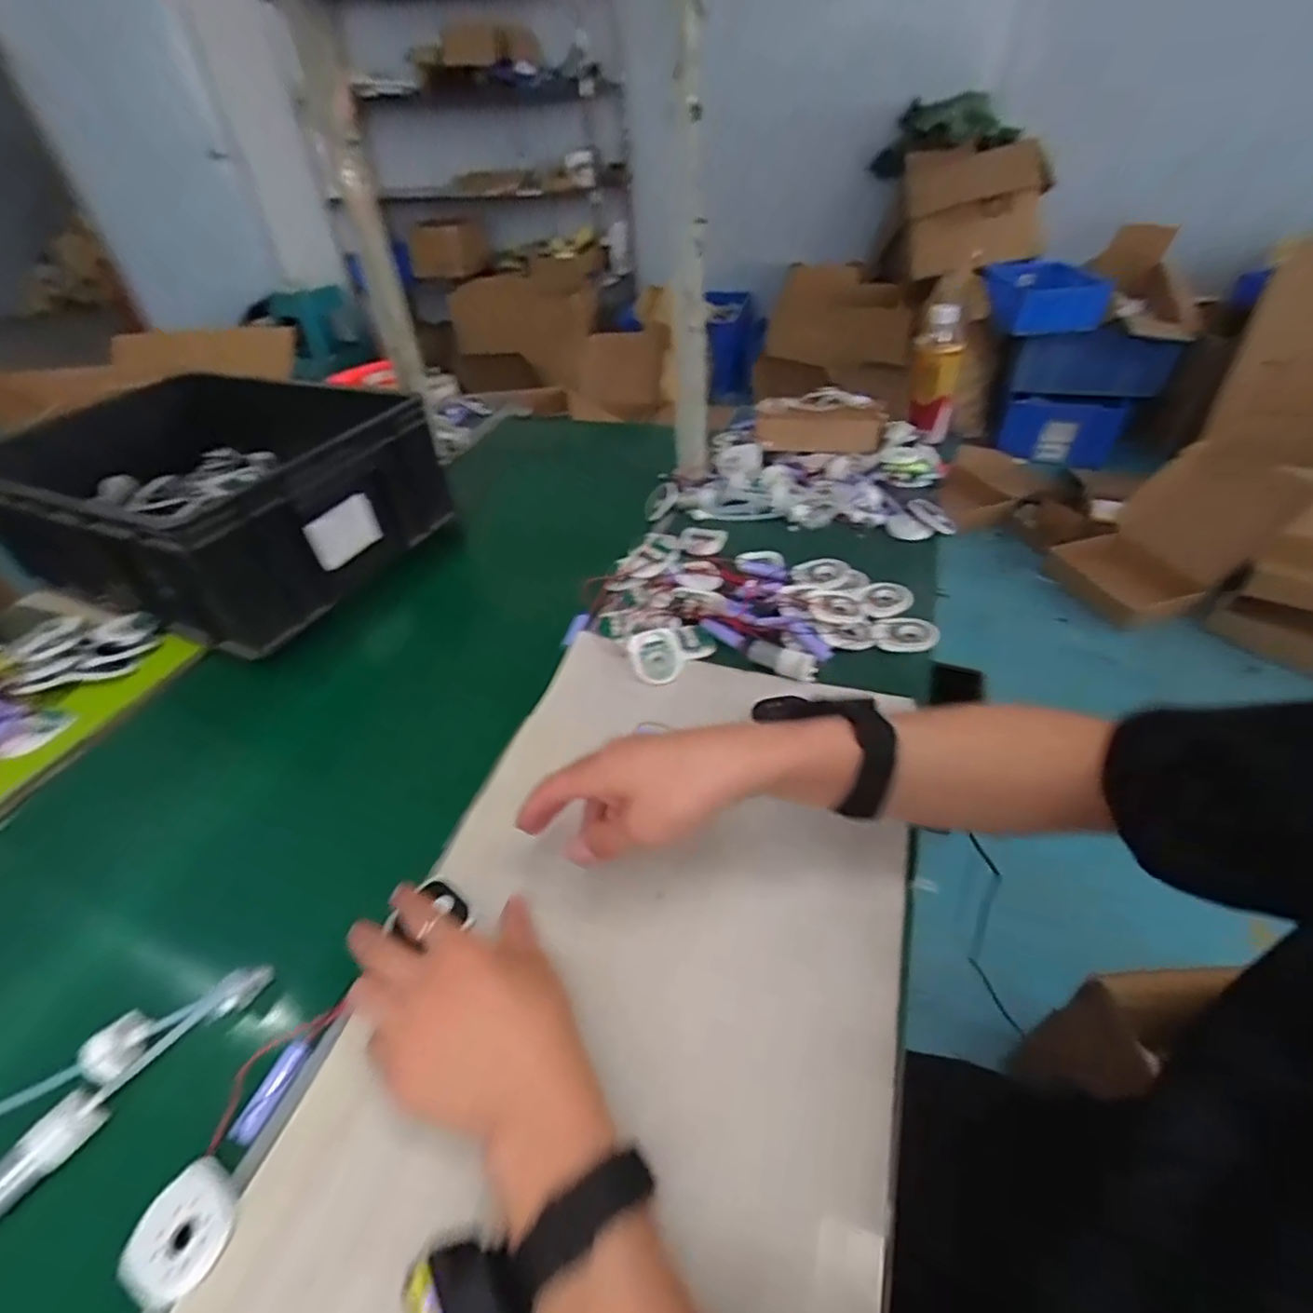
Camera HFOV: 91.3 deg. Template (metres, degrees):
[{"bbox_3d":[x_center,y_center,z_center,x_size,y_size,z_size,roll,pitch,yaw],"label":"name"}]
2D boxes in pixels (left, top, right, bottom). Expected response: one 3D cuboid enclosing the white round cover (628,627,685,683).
[{"bbox_3d":[-0.001,0.000,0.634,0.047,0.008,0.057,-15,70,-3],"label":"white round cover"}]

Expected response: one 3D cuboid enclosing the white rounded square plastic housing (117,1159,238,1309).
[{"bbox_3d":[-0.245,0.298,0.333,0.048,0.011,0.050,15,45,19],"label":"white rounded square plastic housing"}]

